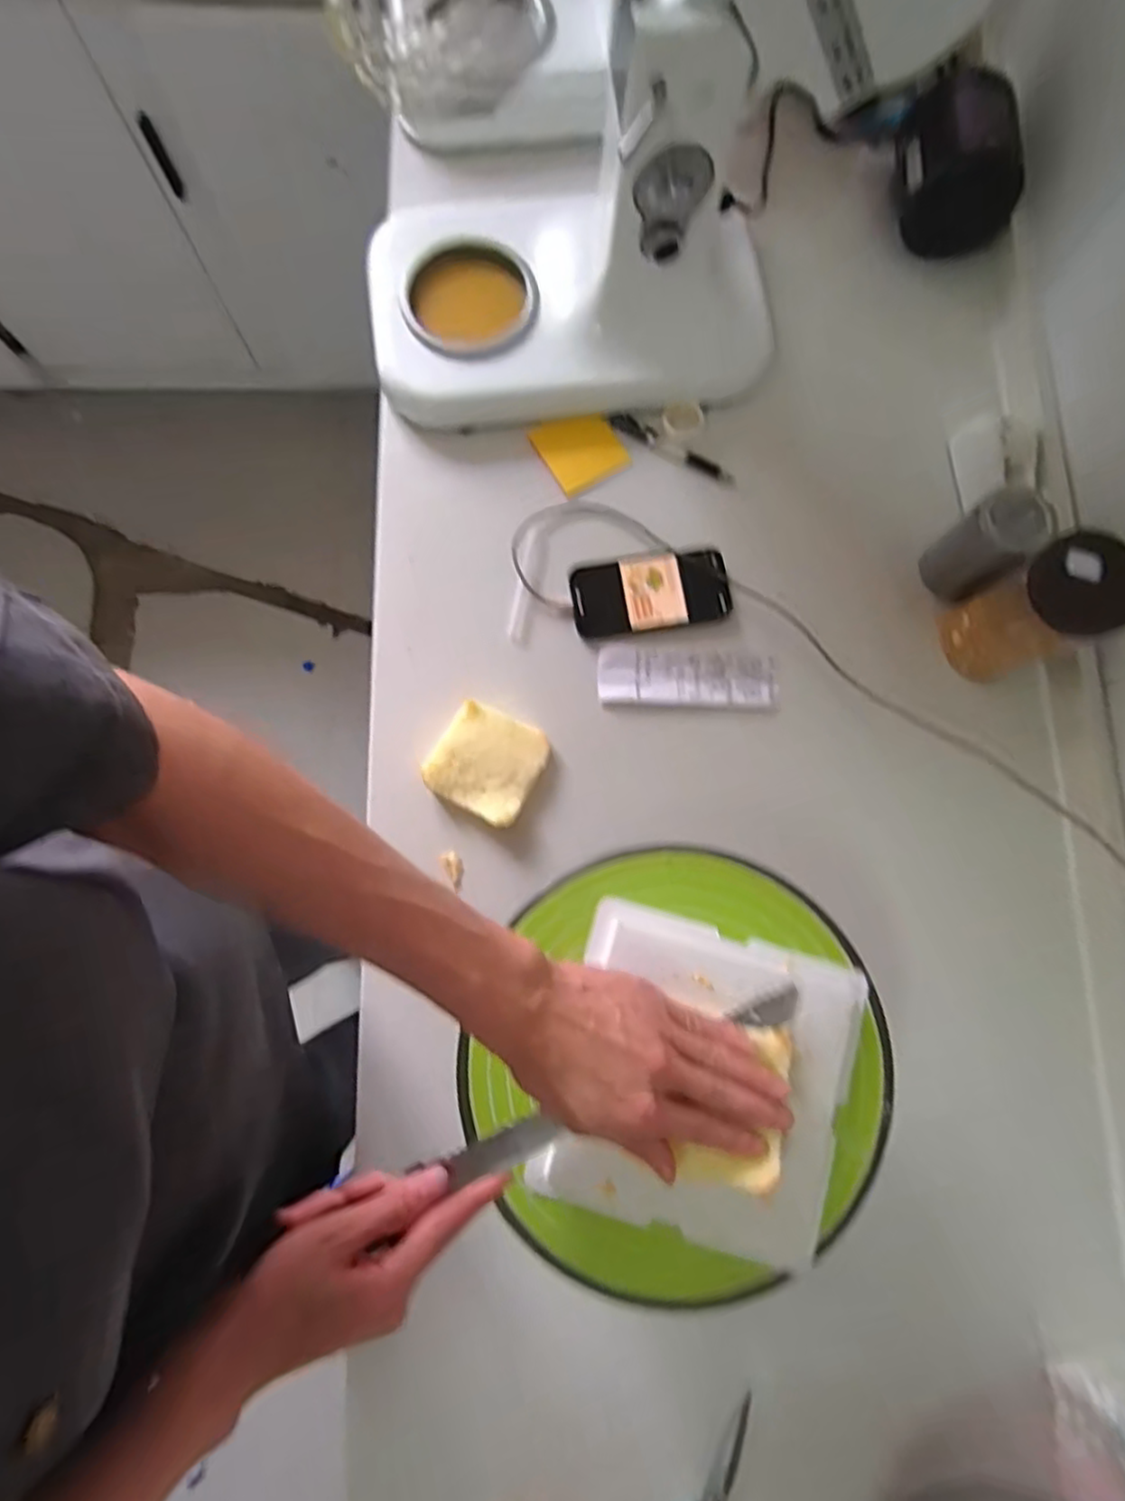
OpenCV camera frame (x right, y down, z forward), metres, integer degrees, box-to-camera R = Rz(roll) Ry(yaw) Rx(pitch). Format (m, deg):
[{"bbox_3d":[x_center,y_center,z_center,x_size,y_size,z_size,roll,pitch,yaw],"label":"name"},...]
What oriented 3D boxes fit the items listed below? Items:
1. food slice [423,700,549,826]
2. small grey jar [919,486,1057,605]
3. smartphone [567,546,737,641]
[{"bbox_3d":[-0.068,0.010,0.633,0.091,0.015,0.091,28,80,4],"label":"food slice"},{"bbox_3d":[0.379,-0.183,0.639,0.060,0.106,0.061,-32,81,-7],"label":"small grey jar"},{"bbox_3d":[0.084,-0.150,0.673,0.145,0.010,0.074,-10,79,-3],"label":"smartphone"}]

